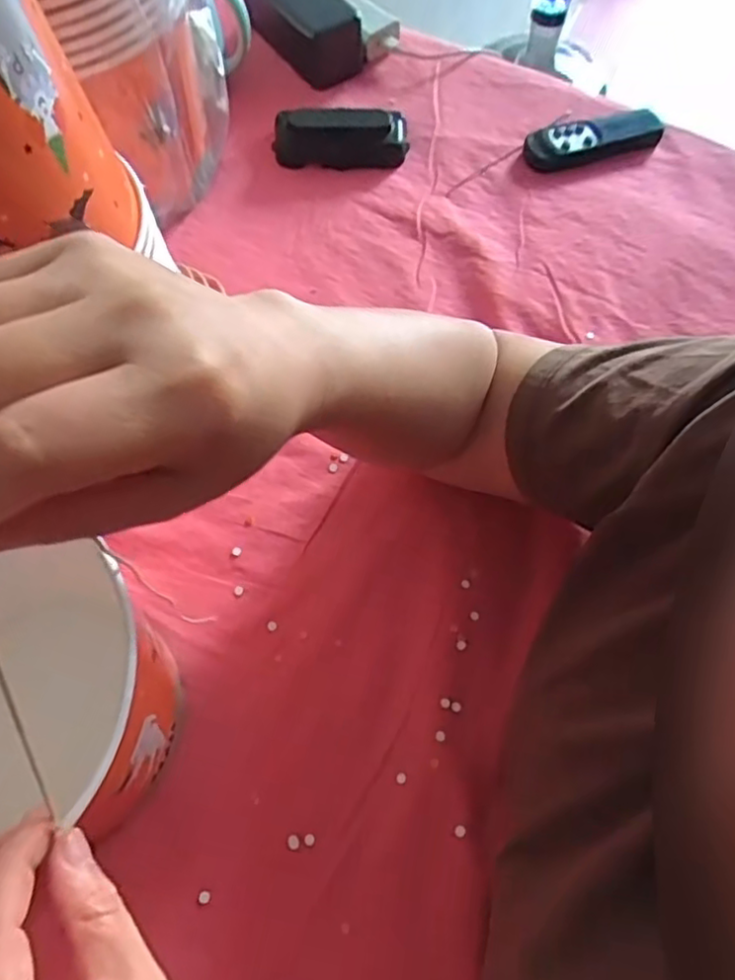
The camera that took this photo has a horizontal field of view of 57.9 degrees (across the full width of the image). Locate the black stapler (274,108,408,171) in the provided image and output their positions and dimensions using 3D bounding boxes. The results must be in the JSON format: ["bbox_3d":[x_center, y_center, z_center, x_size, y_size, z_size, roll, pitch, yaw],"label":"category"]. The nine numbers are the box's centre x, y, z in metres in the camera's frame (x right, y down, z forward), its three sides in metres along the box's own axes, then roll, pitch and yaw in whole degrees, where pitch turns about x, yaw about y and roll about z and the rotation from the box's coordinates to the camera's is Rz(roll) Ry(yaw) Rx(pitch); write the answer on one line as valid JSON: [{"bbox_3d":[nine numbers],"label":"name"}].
[{"bbox_3d":[-0.021,-0.282,0.535,0.104,0.032,0.034,-5,65,-2],"label":"black stapler"}]

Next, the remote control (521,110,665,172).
[{"bbox_3d":[0.186,-0.285,0.542,0.114,0.016,0.038,-13,66,-7],"label":"remote control"}]

